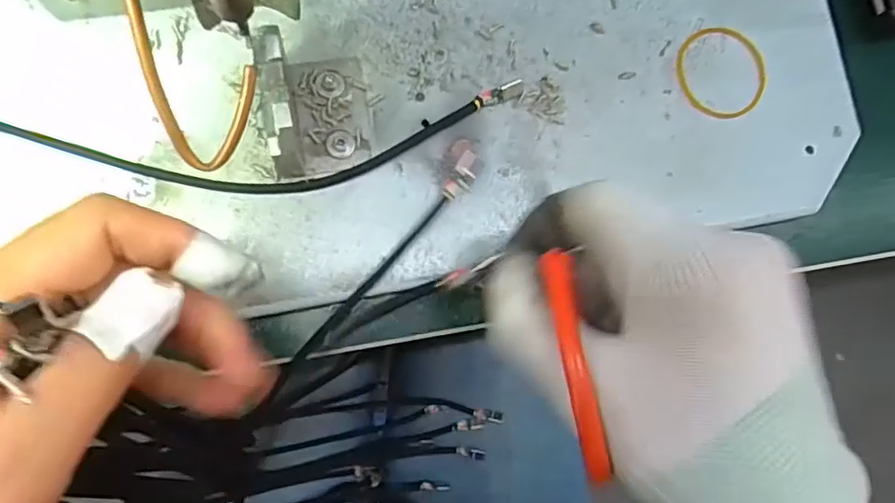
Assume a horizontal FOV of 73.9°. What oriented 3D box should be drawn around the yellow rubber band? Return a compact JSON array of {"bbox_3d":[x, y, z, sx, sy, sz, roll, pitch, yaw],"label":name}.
[{"bbox_3d":[0.135,-0.089,0.294,0.045,0.004,0.046,0,85,-9],"label":"yellow rubber band"}]

